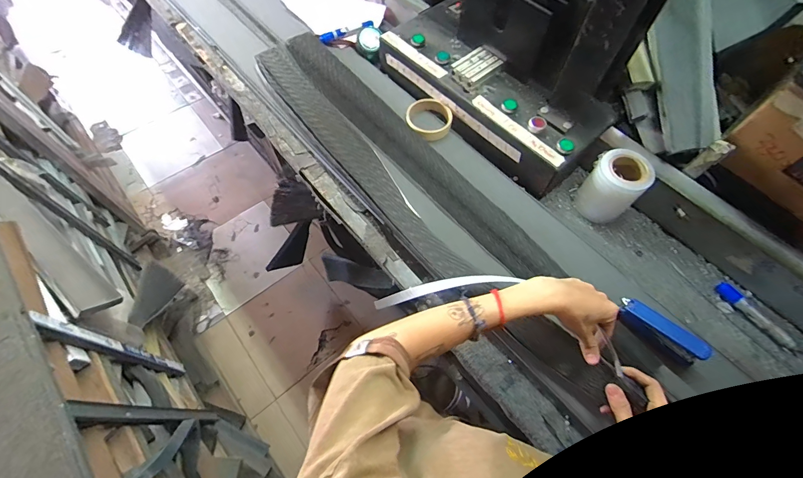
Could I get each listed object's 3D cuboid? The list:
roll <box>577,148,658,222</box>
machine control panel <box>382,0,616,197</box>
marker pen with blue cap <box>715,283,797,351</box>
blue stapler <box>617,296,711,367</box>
[{"bbox_3d":[0.349,-0.084,0.605,0.091,0.105,0.078,-37,69,-18],"label":"roll"},{"bbox_3d":[0.169,-0.299,0.707,0.197,0.099,0.467,-35,68,-17],"label":"machine control panel"},{"bbox_3d":[0.526,0.112,0.535,0.019,0.015,0.117,-38,69,-18],"label":"marker pen with blue cap"},{"bbox_3d":[0.351,0.123,0.491,0.024,0.047,0.107,-41,70,-19],"label":"blue stapler"}]

